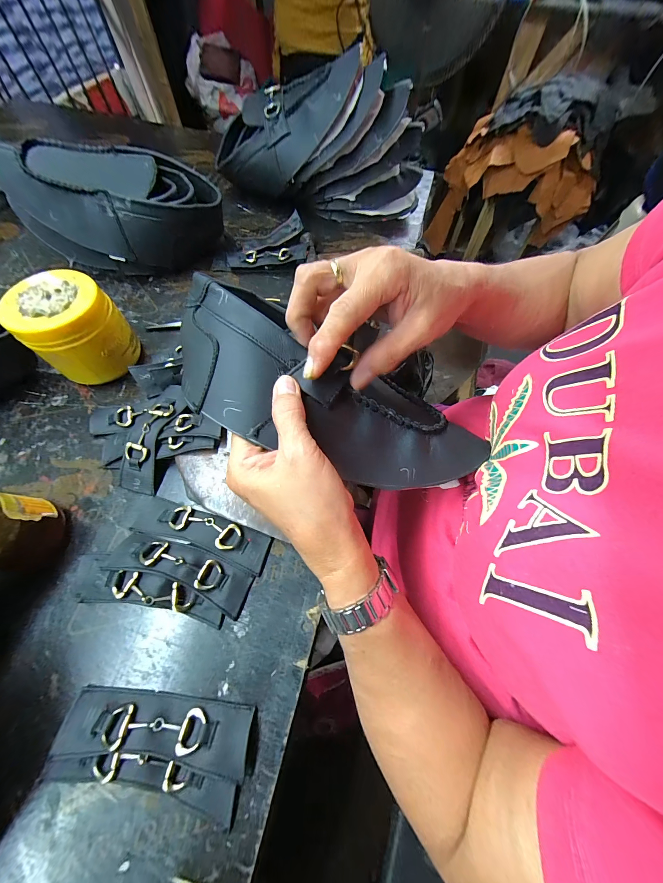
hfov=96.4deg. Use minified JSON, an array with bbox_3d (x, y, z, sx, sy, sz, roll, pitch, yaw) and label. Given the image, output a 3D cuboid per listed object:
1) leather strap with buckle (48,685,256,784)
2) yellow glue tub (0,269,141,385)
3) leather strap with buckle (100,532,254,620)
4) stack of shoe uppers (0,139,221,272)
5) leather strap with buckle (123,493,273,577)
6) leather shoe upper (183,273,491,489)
[{"bbox_3d":[-0.132,0.218,0.225,0.140,0.014,0.039,6,64,2],"label":"leather strap with buckle"},{"bbox_3d":[-0.288,-0.126,0.344,0.089,0.096,0.094,42,70,17],"label":"yellow glue tub"},{"bbox_3d":[-0.139,0.114,0.271,0.130,0.022,0.039,18,65,8],"label":"leather strap with buckle"},{"bbox_3d":[-0.303,-0.335,0.430,0.260,0.130,0.122,-18,66,-10],"label":"stack of shoe uppers"},{"bbox_3d":[-0.135,0.085,0.292,0.154,0.012,0.037,16,65,7],"label":"leather strap with buckle"},{"bbox_3d":[-0.002,-0.032,0.228,0.251,0.050,0.103,25,65,-9],"label":"leather shoe upper"}]

